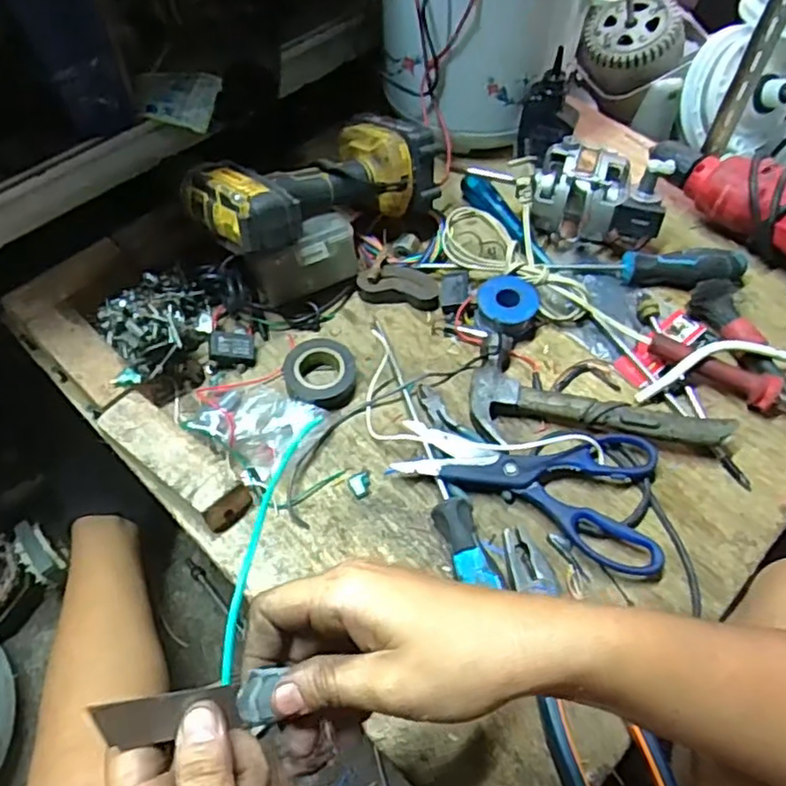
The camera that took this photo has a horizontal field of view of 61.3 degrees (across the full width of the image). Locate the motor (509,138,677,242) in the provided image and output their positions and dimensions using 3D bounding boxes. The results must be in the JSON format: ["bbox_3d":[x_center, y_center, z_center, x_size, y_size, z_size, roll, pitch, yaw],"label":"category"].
[{"bbox_3d":[0.182,-0.188,0.628,0.141,0.076,0.067,16,58,9],"label":"motor"}]

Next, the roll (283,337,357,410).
[{"bbox_3d":[-0.062,-0.015,0.563,0.058,0.022,0.060,1,57,-1],"label":"roll"}]

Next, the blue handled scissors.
[{"bbox_3d":[0.115,0.056,0.519,0.204,0.018,0.105,23,59,13],"label":"blue handled scissors"}]

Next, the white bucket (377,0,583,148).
[{"bbox_3d":[0.090,-0.390,0.697,0.197,0.178,0.197,1,57,-1],"label":"white bucket"}]

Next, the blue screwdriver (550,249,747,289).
[{"bbox_3d":[0.240,-0.118,0.619,0.172,0.029,0.037,5,57,2],"label":"blue screwdriver"}]

